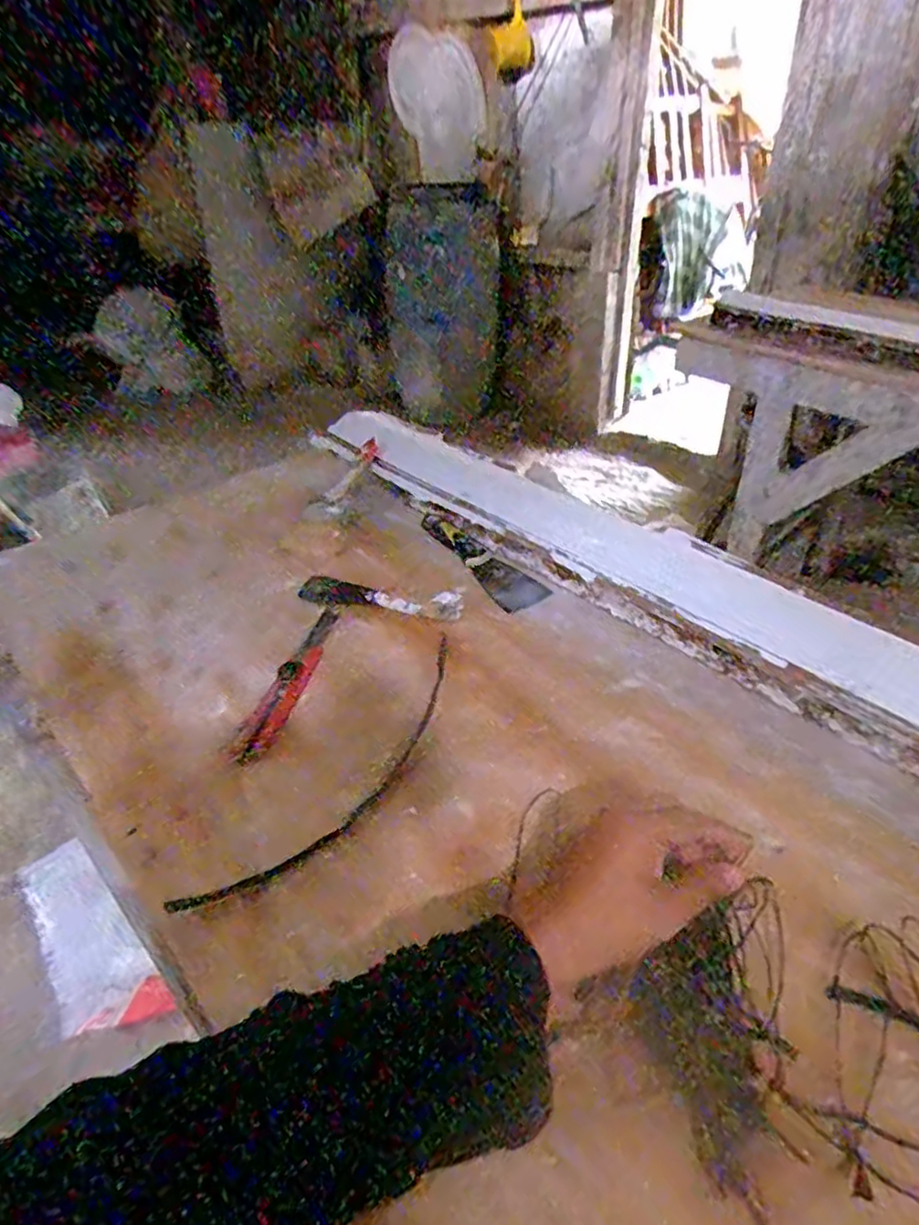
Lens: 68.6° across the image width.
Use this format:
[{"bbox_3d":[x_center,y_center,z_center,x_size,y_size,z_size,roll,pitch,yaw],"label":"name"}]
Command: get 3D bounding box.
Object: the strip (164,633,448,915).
[{"bbox_3d":[-0.075,0.116,0.514,0.060,0.008,0.310,20,43,27],"label":"strip"}]

